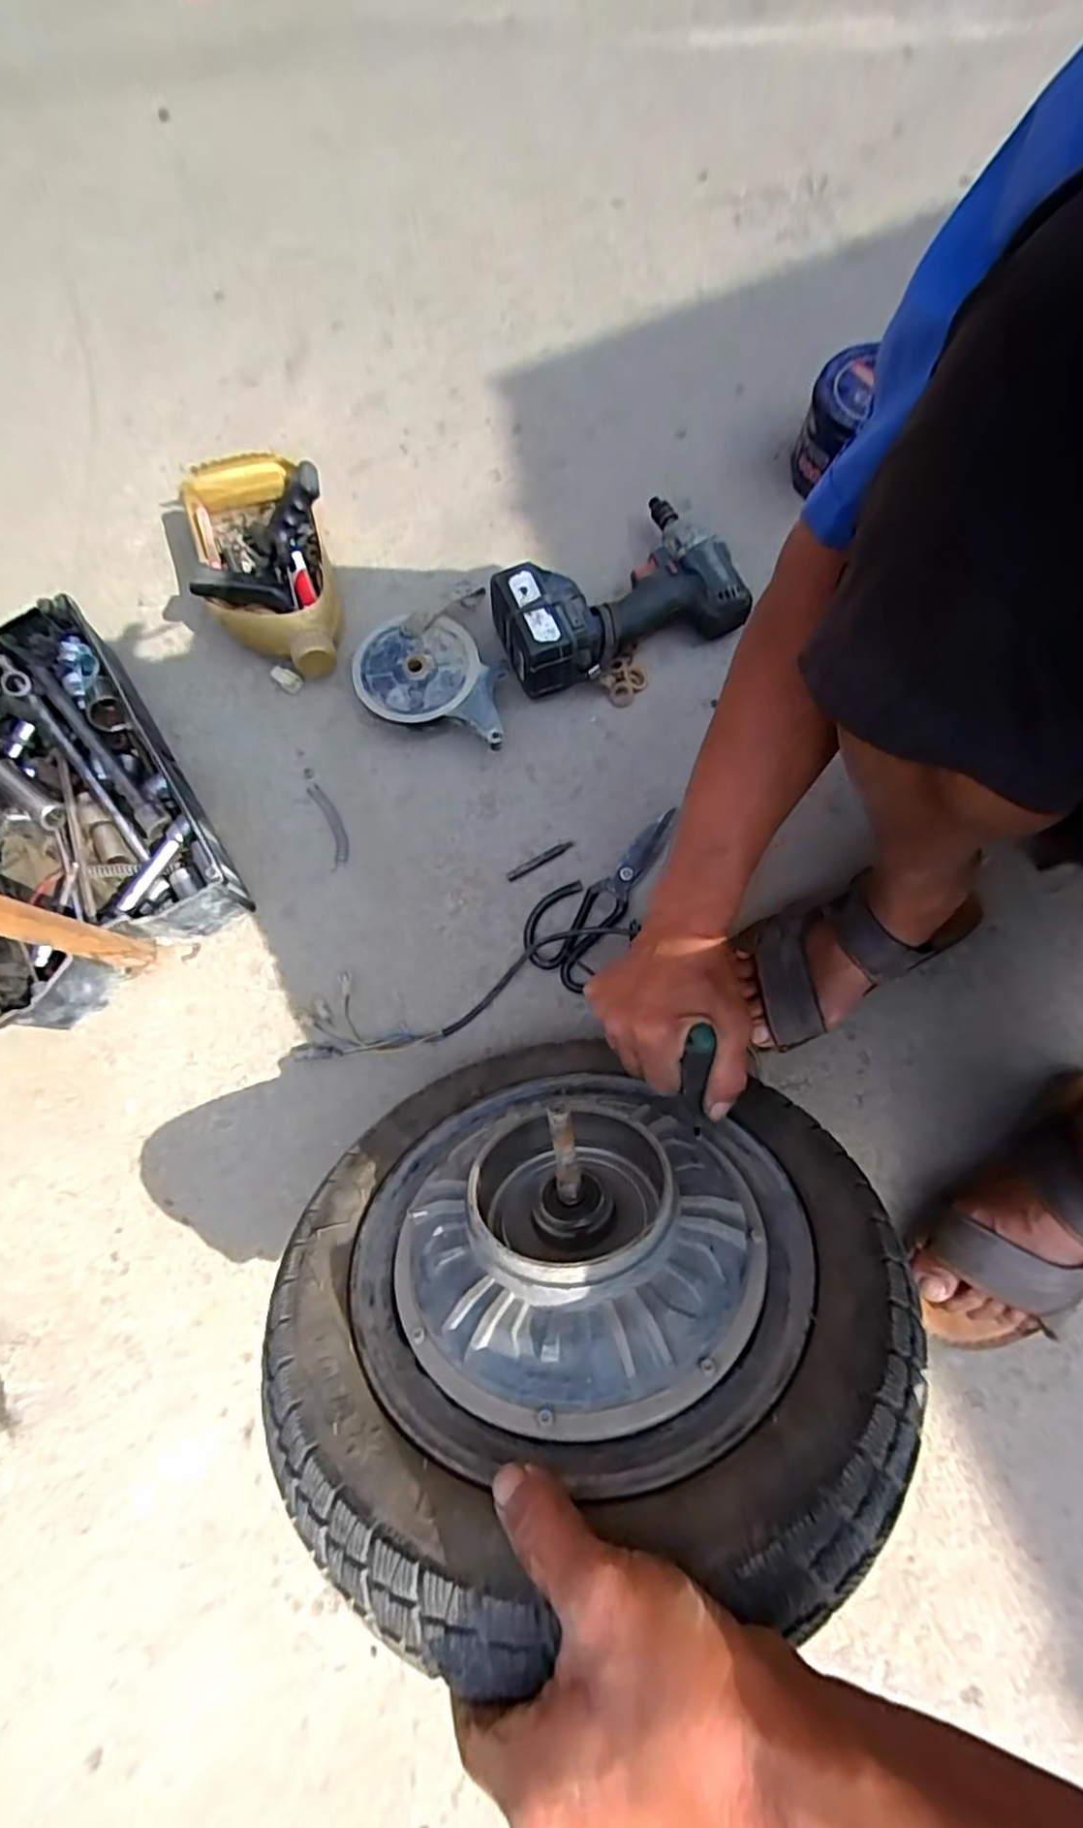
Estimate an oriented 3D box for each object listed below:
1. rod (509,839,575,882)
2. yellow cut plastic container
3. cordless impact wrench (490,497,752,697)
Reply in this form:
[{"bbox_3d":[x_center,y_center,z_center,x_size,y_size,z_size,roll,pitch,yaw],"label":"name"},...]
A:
[{"bbox_3d":[-0.001,-0.051,0.619,0.070,0.005,0.010,-29,75,-8],"label":"rod"},{"bbox_3d":[-0.261,-0.338,0.626,0.135,0.076,0.200,-21,75,-3],"label":"yellow cut plastic container"},{"bbox_3d":[0.069,-0.309,0.640,0.228,0.083,0.140,-24,75,-4],"label":"cordless impact wrench"}]

